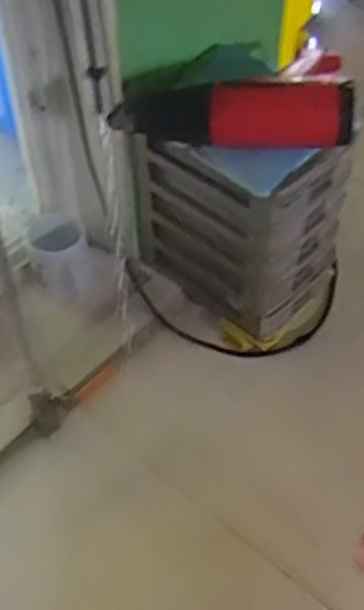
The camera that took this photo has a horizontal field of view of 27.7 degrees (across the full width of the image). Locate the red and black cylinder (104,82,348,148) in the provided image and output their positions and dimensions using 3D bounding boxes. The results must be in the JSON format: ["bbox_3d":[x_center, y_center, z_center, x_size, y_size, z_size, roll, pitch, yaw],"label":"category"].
[{"bbox_3d":[0.046,-0.196,0.765,0.255,0.074,0.053,4,50,3],"label":"red and black cylinder"}]

